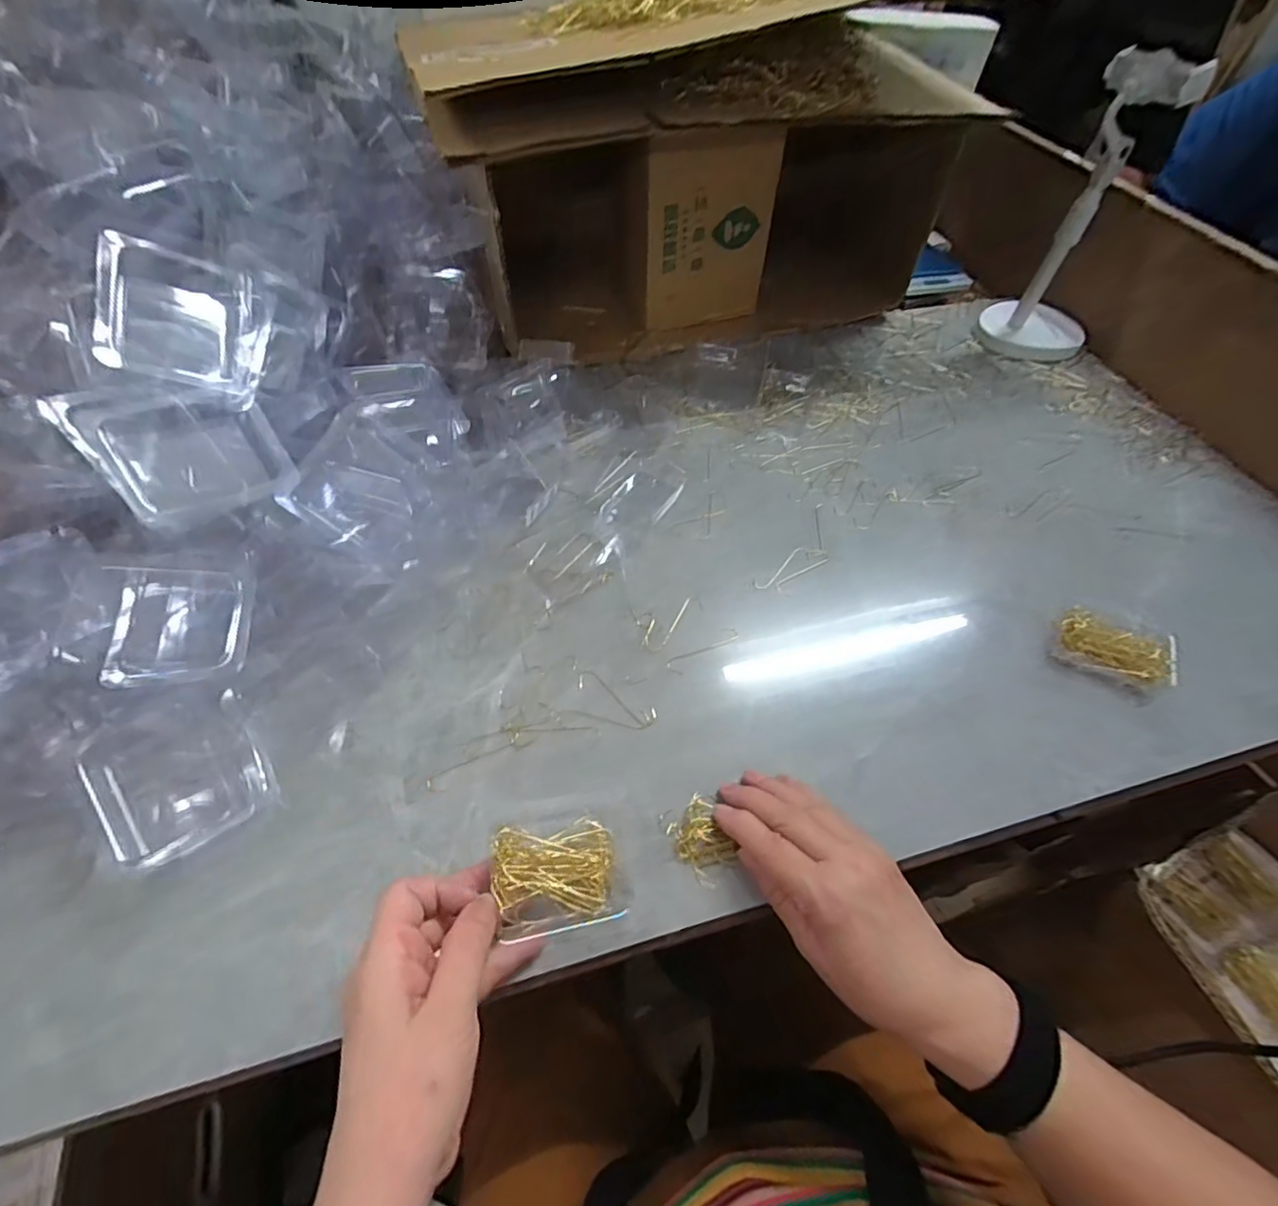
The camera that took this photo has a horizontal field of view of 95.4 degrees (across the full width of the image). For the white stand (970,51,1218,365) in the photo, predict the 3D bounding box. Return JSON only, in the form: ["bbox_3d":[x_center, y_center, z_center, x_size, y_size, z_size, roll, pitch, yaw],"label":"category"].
[{"bbox_3d":[0.488,-0.412,0.627,0.110,0.263,0.097,30,58,19],"label":"white stand"}]

